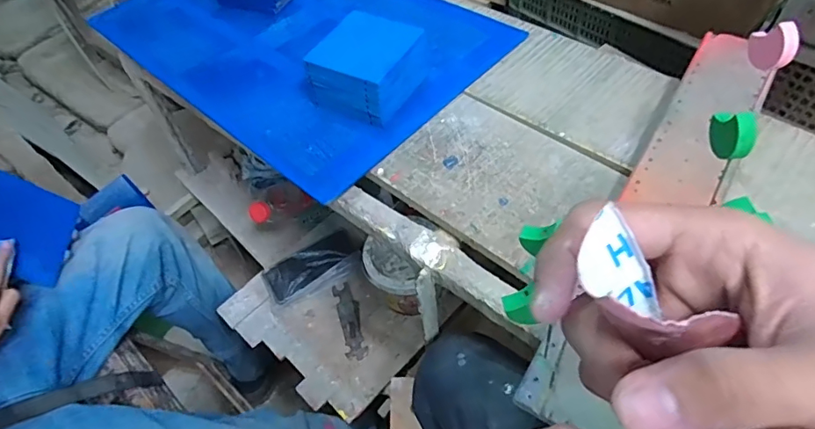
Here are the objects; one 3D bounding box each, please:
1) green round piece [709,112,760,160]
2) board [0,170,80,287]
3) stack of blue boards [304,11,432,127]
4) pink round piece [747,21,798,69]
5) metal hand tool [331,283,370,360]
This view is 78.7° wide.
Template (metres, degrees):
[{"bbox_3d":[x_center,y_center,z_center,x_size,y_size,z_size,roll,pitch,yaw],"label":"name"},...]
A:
[{"bbox_3d":[0.247,-0.063,0.378,0.011,0.040,0.042,-3,56,2],"label":"green round piece"},{"bbox_3d":[-0.458,0.019,0.594,0.009,0.115,0.112,-6,65,19],"label":"board"},{"bbox_3d":[-0.049,-0.185,0.635,0.117,0.072,0.122,25,61,20],"label":"stack of blue boards"},{"bbox_3d":[0.320,-0.152,0.437,0.011,0.043,0.049,-9,56,-2],"label":"pink round piece"},{"bbox_3d":[-0.096,0.177,0.830,0.037,0.007,0.134,-14,56,-5],"label":"metal hand tool"}]

